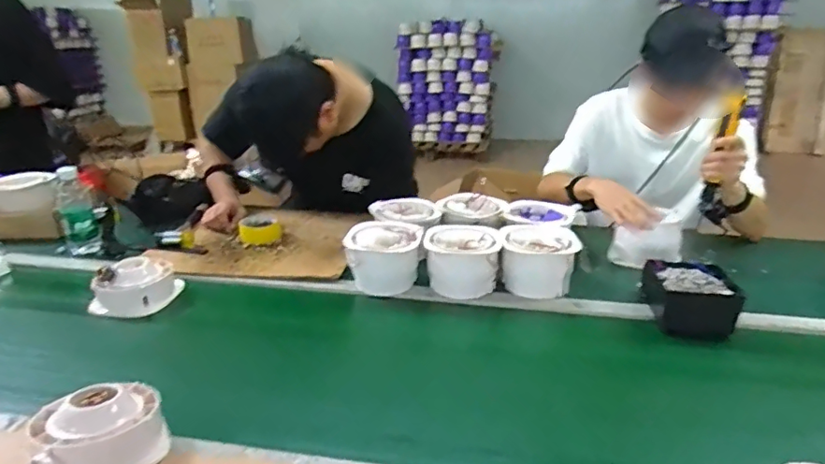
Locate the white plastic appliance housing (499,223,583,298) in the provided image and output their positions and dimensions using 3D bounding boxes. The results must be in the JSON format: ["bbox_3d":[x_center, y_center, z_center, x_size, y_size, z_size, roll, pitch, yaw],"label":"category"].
[{"bbox_3d":[0.237,0.056,1.015,0.141,0.104,0.132,2,22,4],"label":"white plastic appliance housing"}]

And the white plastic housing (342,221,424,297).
[{"bbox_3d":[-0.056,0.050,1.022,0.144,0.107,0.108,-3,22,-6],"label":"white plastic housing"}]

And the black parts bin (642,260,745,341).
[{"bbox_3d":[0.468,0.115,0.890,0.122,0.088,0.108,4,22,9],"label":"black parts bin"}]

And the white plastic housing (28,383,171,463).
[{"bbox_3d":[-0.351,0.222,0.586,0.134,0.068,0.113,-15,26,-32],"label":"white plastic housing"}]

